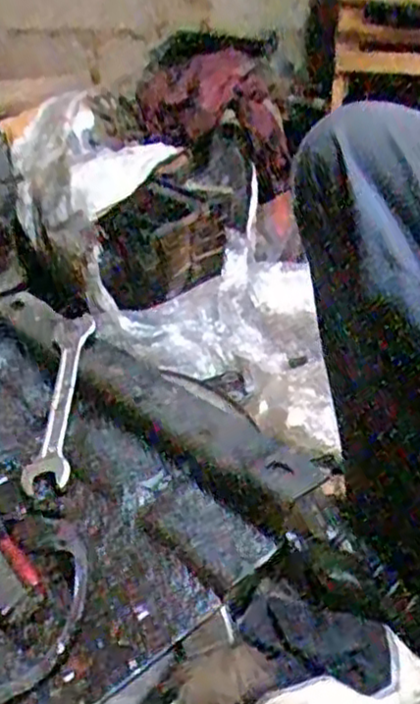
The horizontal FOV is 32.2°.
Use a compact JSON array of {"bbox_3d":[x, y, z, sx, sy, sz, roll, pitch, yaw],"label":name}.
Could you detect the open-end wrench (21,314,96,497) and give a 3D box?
[{"bbox_3d":[-0.069,0.018,0.341,0.020,0.010,0.106,-1,46,2],"label":"open-end wrench"}]

